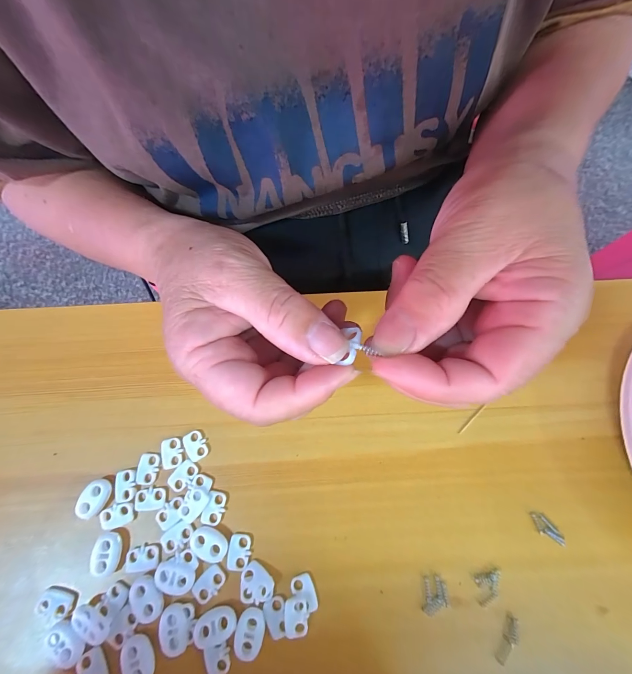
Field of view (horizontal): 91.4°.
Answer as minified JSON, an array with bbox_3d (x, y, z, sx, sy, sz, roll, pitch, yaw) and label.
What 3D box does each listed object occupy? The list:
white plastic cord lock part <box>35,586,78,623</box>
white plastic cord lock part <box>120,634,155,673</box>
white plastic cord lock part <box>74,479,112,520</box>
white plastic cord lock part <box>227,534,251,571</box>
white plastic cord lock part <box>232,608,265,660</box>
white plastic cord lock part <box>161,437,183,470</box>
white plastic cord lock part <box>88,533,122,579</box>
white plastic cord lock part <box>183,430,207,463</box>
[{"bbox_3d":[-0.146,0.149,0.171,0.020,0.004,0.013,9,73,3],"label":"white plastic cord lock part"},{"bbox_3d":[-0.093,0.170,0.162,0.014,0.004,0.022,-30,75,-8],"label":"white plastic cord lock part"},{"bbox_3d":[-0.135,0.098,0.186,0.014,0.006,0.022,14,74,5],"label":"white plastic cord lock part"},{"bbox_3d":[-0.045,0.125,0.178,0.012,0.004,0.018,2,73,1],"label":"white plastic cord lock part"},{"bbox_3d":[-0.036,0.159,0.166,0.015,0.004,0.021,9,73,3],"label":"white plastic cord lock part"},{"bbox_3d":[-0.093,0.074,0.196,0.013,0.004,0.019,-10,73,-2],"label":"white plastic cord lock part"},{"bbox_3d":[-0.122,0.125,0.178,0.016,0.005,0.021,6,73,2],"label":"white plastic cord lock part"},{"bbox_3d":[-0.078,0.070,0.198,0.013,0.004,0.018,-25,74,-7],"label":"white plastic cord lock part"}]

